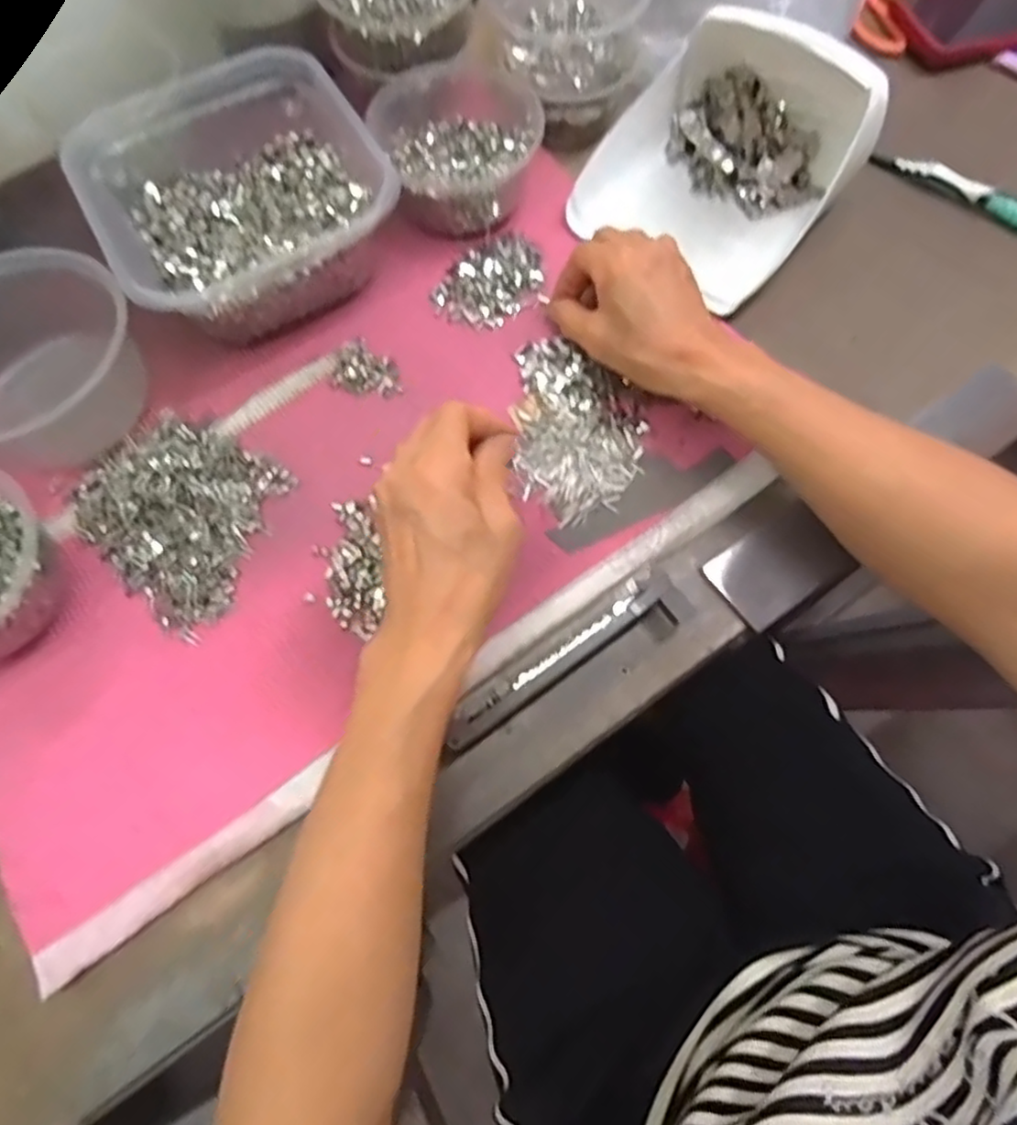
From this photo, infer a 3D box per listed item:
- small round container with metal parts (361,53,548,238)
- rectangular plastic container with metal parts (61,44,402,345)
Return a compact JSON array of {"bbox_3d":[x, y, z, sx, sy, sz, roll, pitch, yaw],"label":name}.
[{"bbox_3d":[-0.034,-0.295,0.480,0.110,0.047,0.130,-19,72,-6],"label":"small round container with metal parts"},{"bbox_3d":[-0.175,-0.235,0.448,0.170,0.073,0.166,-30,73,-10],"label":"rectangular plastic container with metal parts"}]

